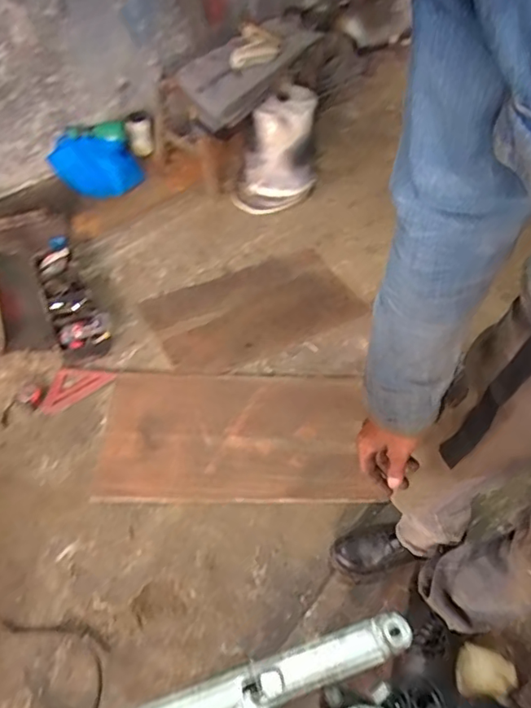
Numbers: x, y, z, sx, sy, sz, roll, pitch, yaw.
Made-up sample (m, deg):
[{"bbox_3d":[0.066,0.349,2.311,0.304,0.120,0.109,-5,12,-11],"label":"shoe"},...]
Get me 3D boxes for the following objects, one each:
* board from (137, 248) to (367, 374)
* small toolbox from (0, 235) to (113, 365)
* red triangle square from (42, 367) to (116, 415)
[{"bbox_3d":[-0.041,-0.164,1.785,0.658,0.019,0.411,-21,51,-19],"label":"board"},{"bbox_3d":[-0.709,-0.201,1.709,0.296,0.134,0.611,-20,51,-18],"label":"small toolbox"},{"bbox_3d":[-0.554,0.083,1.540,0.205,0.010,0.118,-31,66,-25],"label":"red triangle square"}]

